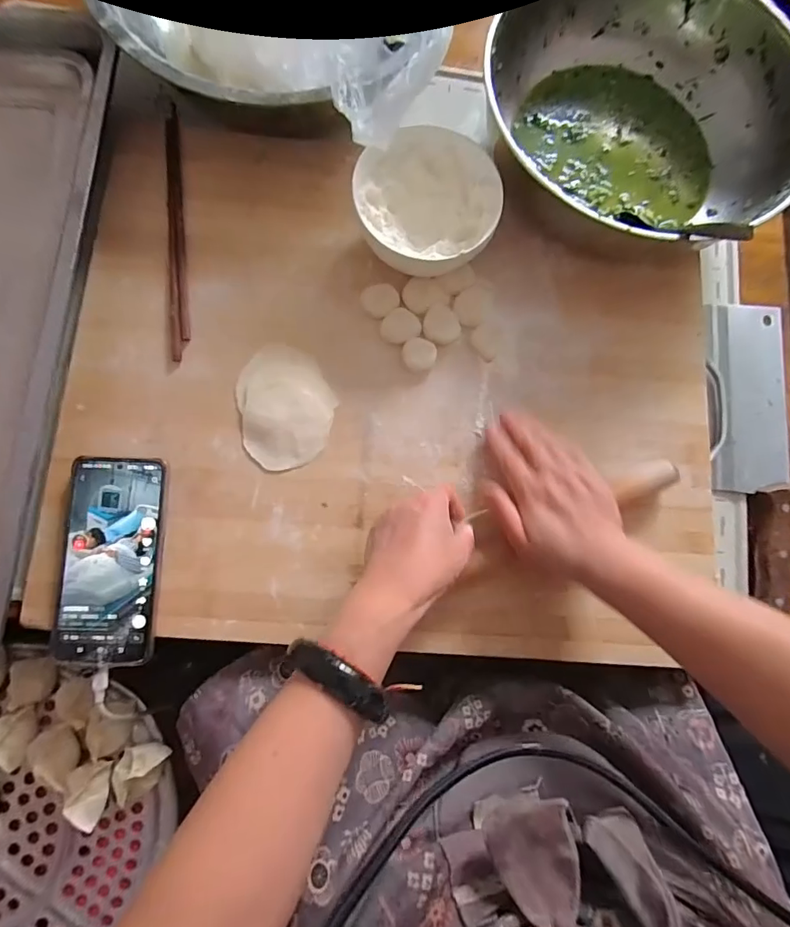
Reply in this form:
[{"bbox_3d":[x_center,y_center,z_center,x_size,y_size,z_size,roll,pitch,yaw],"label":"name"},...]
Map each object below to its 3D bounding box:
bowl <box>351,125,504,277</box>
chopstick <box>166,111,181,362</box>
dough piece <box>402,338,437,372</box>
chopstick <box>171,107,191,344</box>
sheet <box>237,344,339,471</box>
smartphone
[{"bbox_3d":[0.026,-0.236,0.426,0.121,0.058,0.136,-11,83,-5],"label":"bowl"},{"bbox_3d":[-0.209,-0.215,0.440,0.008,0.010,0.249,-6,82,-4],"label":"chopstick"},{"bbox_3d":[0.023,-0.100,0.430,0.031,0.006,0.030,0,82,-3],"label":"dough piece"},{"bbox_3d":[-0.204,-0.232,0.443,0.008,0.010,0.244,-7,82,-4],"label":"chopstick"},{"bbox_3d":[-0.096,-0.052,0.414,0.080,0.008,0.108,-10,83,-5],"label":"sheet"},{"bbox_3d":[-0.230,0.077,0.382,0.077,0.013,0.162,1,82,-3],"label":"smartphone"}]

